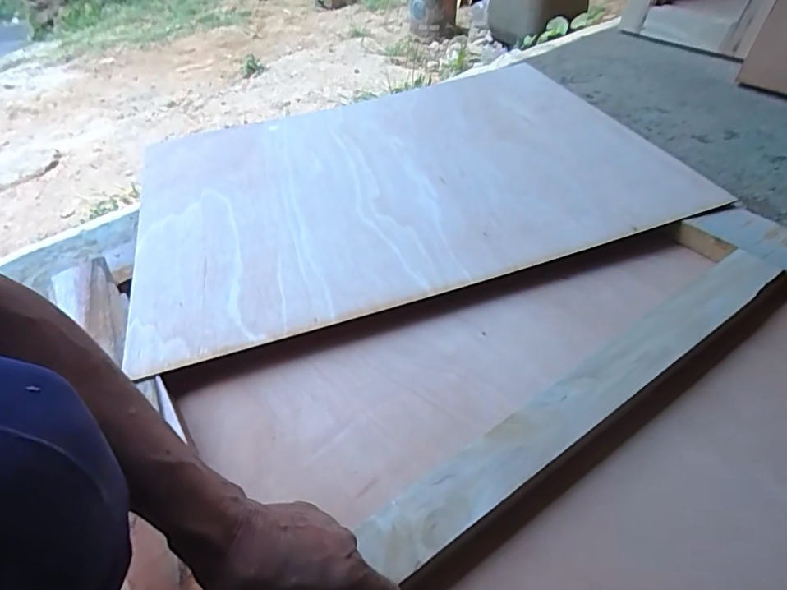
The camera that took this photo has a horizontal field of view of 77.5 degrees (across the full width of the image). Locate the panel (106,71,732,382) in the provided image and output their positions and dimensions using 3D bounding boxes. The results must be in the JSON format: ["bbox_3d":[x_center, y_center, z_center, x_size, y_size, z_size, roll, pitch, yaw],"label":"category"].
[{"bbox_3d":[-0.009,-0.171,0.719,0.705,0.017,0.506,-17,47,-8],"label":"panel"}]

